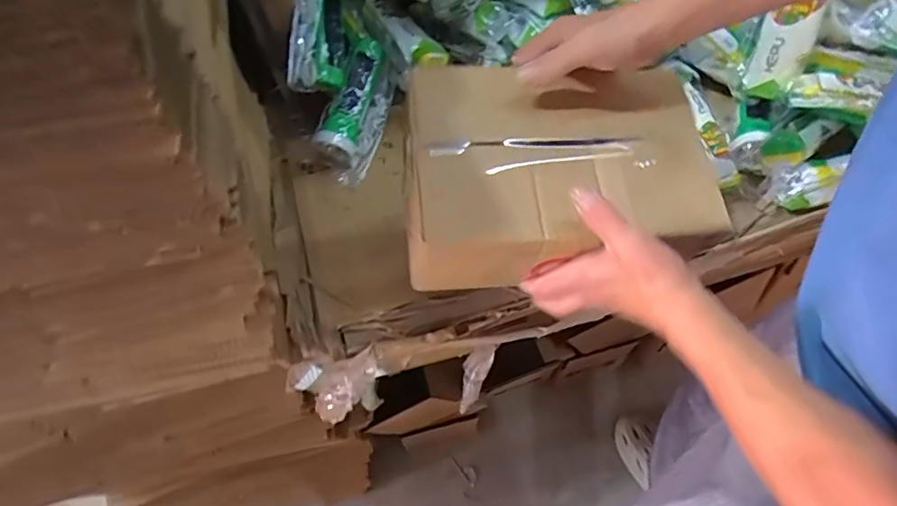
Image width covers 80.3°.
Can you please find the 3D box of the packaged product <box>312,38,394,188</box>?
[{"bbox_3d":[-0.123,-0.190,0.710,0.068,0.047,0.191,9,60,10],"label":"packaged product"}]

